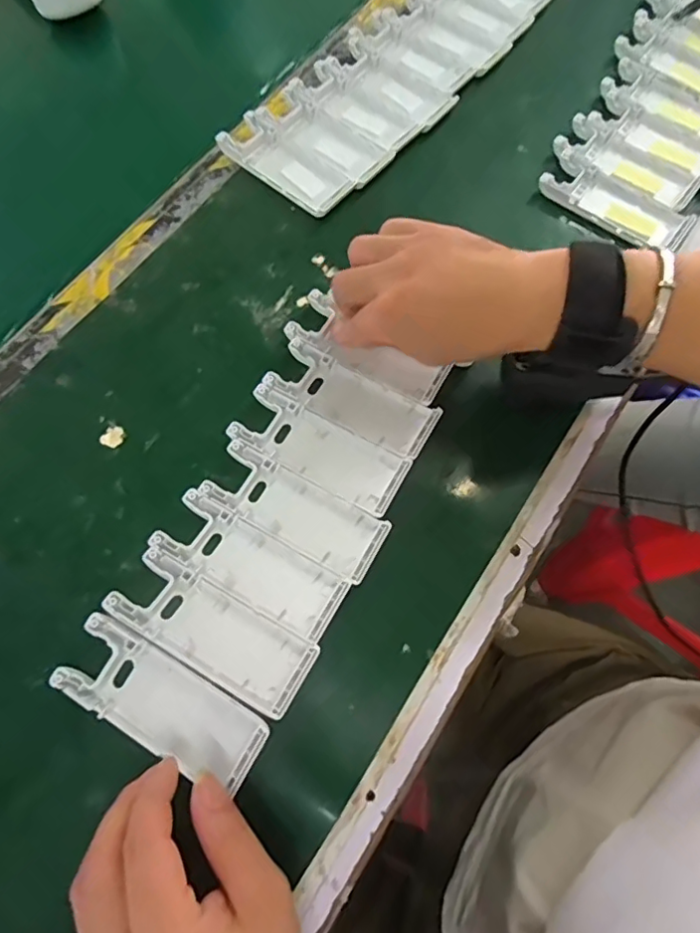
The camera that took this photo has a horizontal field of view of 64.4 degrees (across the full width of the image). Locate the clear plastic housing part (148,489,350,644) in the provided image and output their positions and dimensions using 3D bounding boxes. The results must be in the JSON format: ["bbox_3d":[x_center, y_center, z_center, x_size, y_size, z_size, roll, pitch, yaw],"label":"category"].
[{"bbox_3d":[-0.052,0.053,0.300,0.102,0.012,0.039,27,71,10],"label":"clear plastic housing part"}]

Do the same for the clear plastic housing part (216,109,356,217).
[{"bbox_3d":[-0.046,-0.218,0.401,0.100,0.012,0.040,36,73,13],"label":"clear plastic housing part"}]

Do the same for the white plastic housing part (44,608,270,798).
[{"bbox_3d":[-0.089,0.113,0.267,0.103,0.015,0.040,25,71,11],"label":"white plastic housing part"}]

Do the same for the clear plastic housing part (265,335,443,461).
[{"bbox_3d":[0.002,-0.041,0.340,0.102,0.010,0.038,28,72,10],"label":"clear plastic housing part"}]

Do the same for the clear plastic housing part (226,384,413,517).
[{"bbox_3d":[-0.017,-0.010,0.328,0.102,0.010,0.039,27,71,10],"label":"clear plastic housing part"}]

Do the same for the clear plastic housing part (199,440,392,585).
[{"bbox_3d":[-0.030,0.025,0.316,0.102,0.010,0.039,29,72,11],"label":"clear plastic housing part"}]

